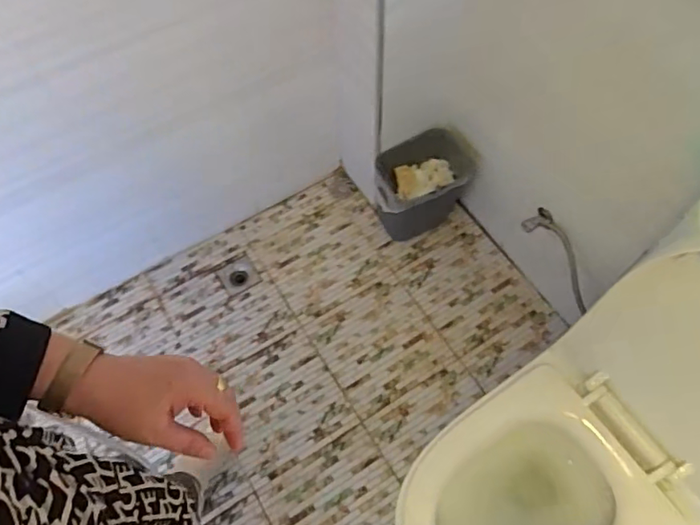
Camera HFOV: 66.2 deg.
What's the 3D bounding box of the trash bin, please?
[{"bbox_3d":[0.189,-0.201,1.473,0.284,0.260,0.167,-28,65,-12],"label":"trash bin"}]

